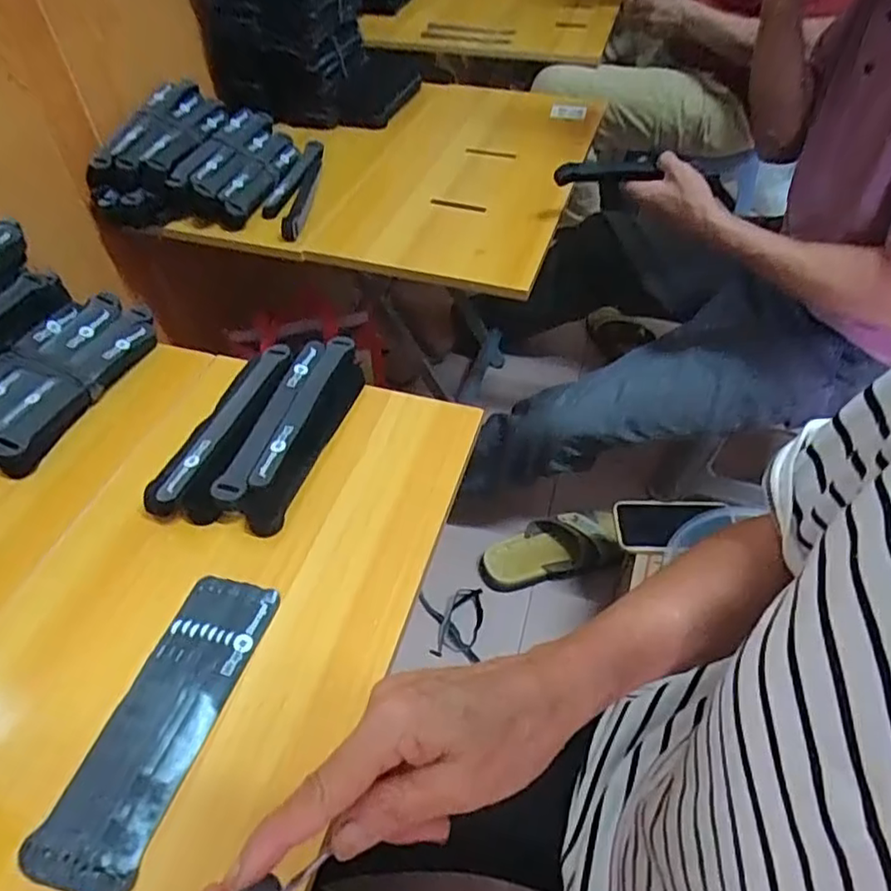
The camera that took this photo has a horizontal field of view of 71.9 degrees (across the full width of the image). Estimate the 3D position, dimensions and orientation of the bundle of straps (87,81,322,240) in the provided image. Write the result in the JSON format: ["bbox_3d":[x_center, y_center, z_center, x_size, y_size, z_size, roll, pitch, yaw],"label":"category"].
[{"bbox_3d":[-0.317,-0.399,0.851,0.293,0.092,0.227,6,49,6],"label":"bundle of straps"}]

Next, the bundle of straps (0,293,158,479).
[{"bbox_3d":[-0.390,-0.072,0.608,0.107,0.037,0.215,14,50,13],"label":"bundle of straps"}]

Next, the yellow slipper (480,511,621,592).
[{"bbox_3d":[0.173,0.174,1.033,0.240,0.069,0.101,-11,49,-9],"label":"yellow slipper"}]

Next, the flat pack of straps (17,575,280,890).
[{"bbox_3d":[-0.187,0.178,0.410,0.069,0.007,0.198,14,50,12],"label":"flat pack of straps"}]

